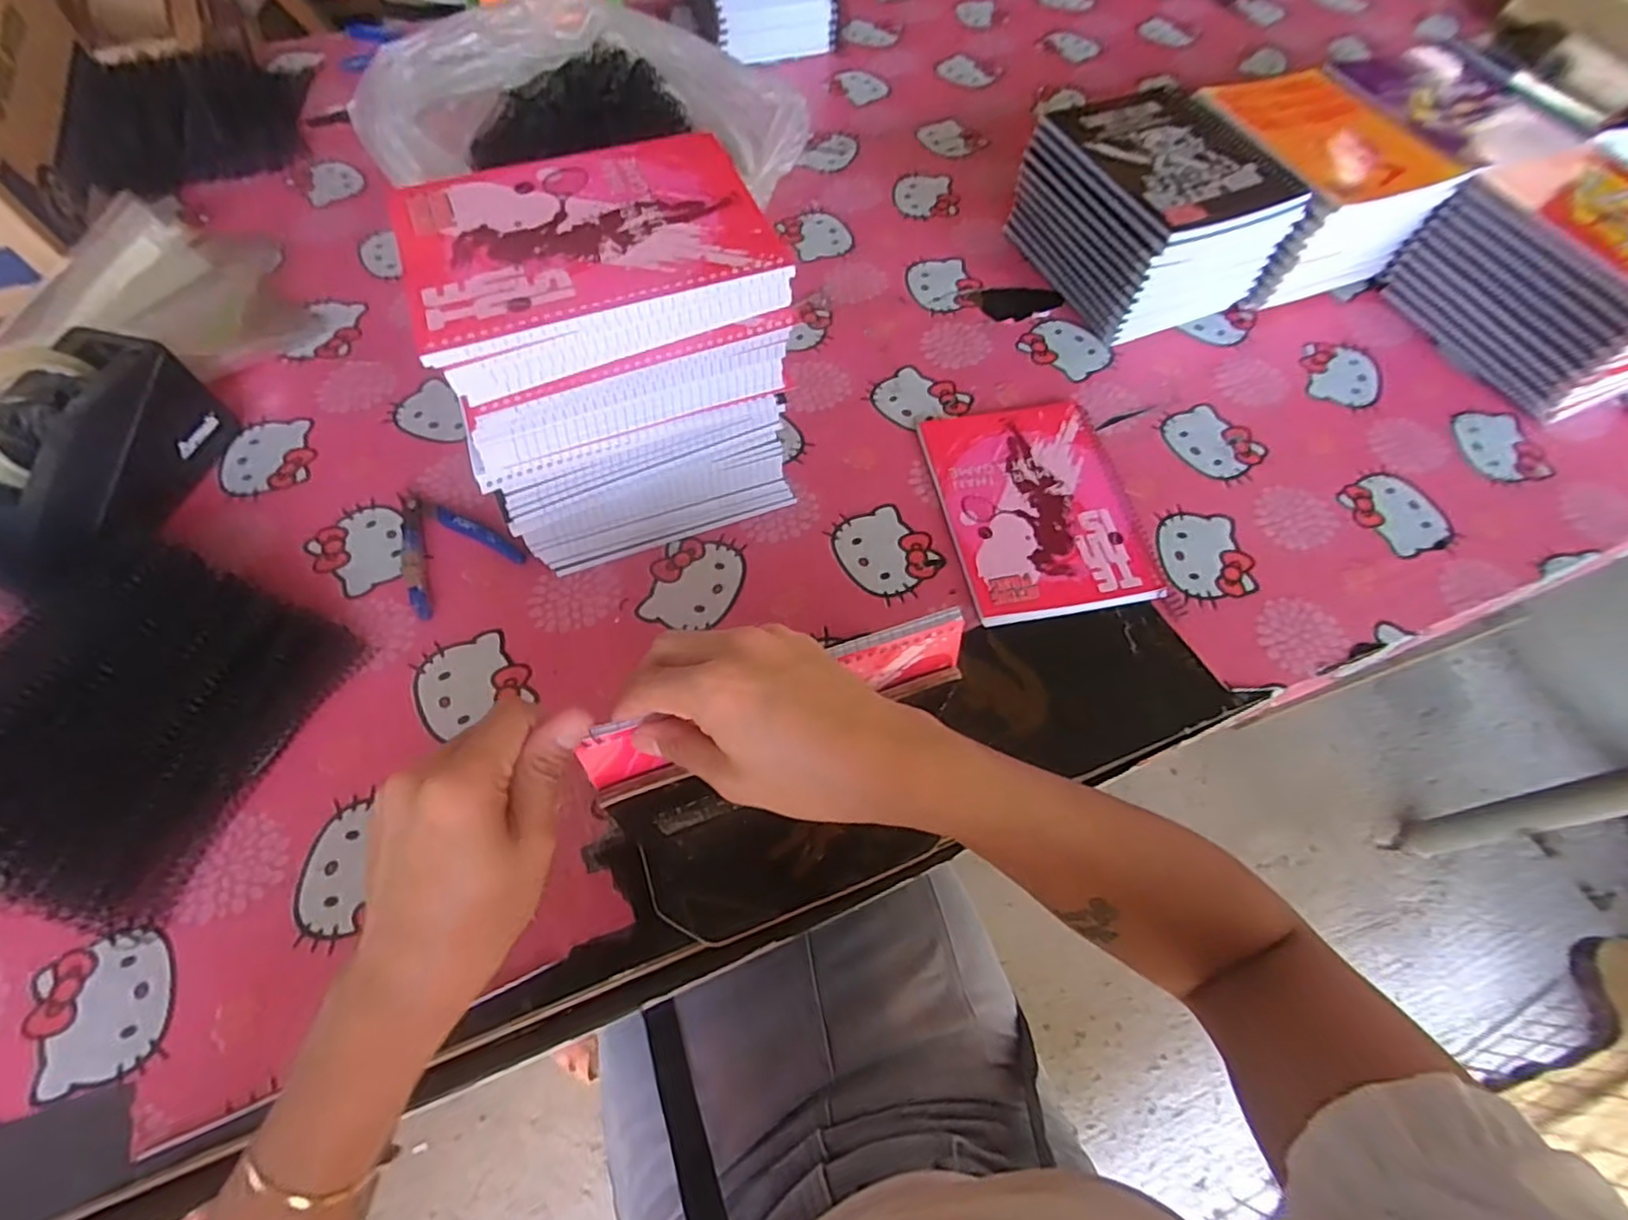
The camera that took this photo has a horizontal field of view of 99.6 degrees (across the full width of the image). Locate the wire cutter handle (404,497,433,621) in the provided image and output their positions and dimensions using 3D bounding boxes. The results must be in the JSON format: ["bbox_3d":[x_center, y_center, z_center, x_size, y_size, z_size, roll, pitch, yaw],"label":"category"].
[{"bbox_3d":[-0.302,-0.042,0.522,0.015,0.012,0.114,-17,62,-9],"label":"wire cutter handle"}]

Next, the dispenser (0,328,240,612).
[{"bbox_3d":[-0.527,-0.102,0.487,0.093,0.101,0.205,6,61,4],"label":"dispenser"}]

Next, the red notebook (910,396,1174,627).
[{"bbox_3d":[0.180,-0.089,0.560,0.146,0.007,0.202,-9,61,-5],"label":"red notebook"}]

